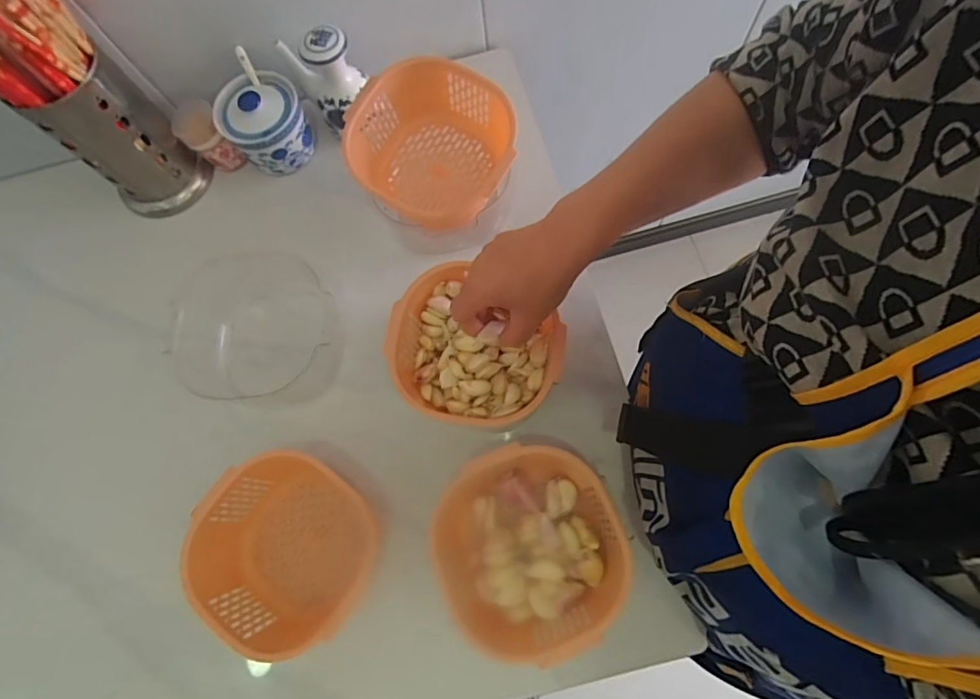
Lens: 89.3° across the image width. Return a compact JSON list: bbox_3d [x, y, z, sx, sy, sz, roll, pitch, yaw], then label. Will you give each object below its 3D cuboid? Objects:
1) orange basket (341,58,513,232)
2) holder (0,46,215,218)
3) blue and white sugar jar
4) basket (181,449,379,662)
[{"bbox_3d":[-0.058,-0.210,0.512,0.134,0.101,0.127,0,72,1],"label":"orange basket"},{"bbox_3d":[-0.404,-0.239,0.548,0.108,0.172,0.091,-42,76,-12],"label":"holder"},{"bbox_3d":[-0.266,-0.270,0.581,0.094,0.073,0.106,-32,74,-9],"label":"blue and white sugar jar"},{"bbox_3d":[-0.185,0.182,0.455,0.148,0.076,0.144,0,72,1],"label":"basket"}]

